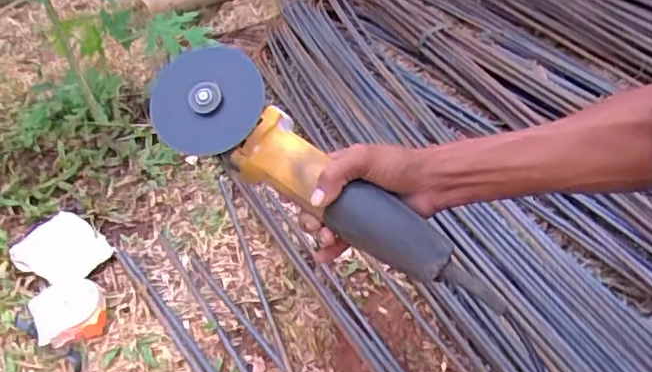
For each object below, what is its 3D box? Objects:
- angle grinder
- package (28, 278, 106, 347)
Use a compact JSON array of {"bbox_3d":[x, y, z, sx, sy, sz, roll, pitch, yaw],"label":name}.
[{"bbox_3d":[-0.003,-0.006,0.486,0.325,0.073,0.075,35,44,9],"label":"angle grinder"},{"bbox_3d":[-0.301,0.147,0.670,0.075,0.033,0.089,-20,39,-25],"label":"package"}]

